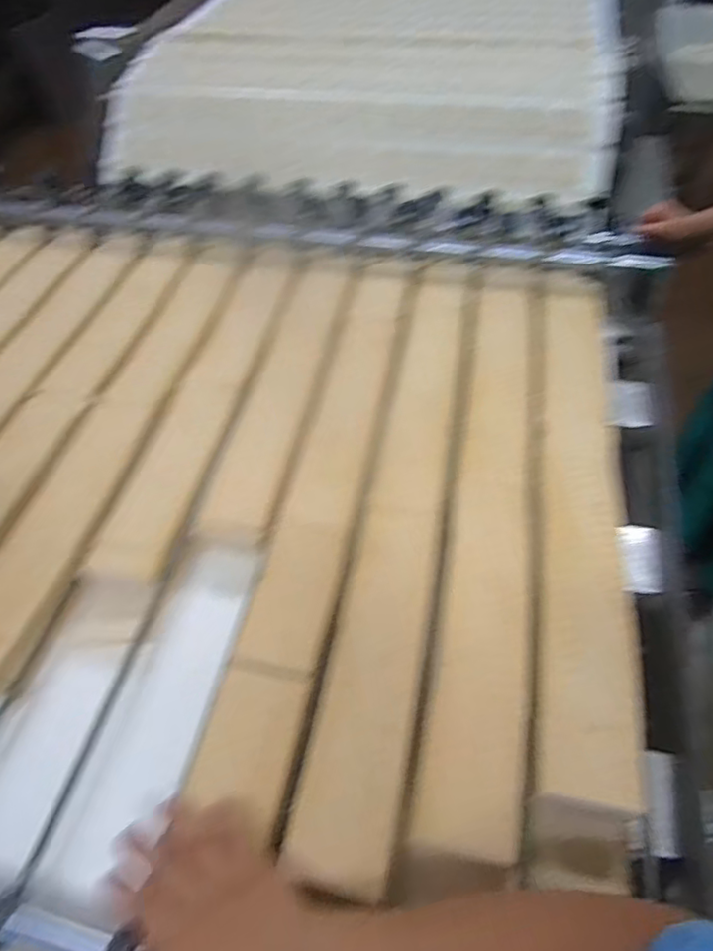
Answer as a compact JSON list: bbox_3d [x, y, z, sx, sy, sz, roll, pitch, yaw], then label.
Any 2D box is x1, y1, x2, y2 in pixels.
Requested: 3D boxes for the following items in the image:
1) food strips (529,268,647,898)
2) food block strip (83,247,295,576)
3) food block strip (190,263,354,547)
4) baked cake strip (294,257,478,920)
[{"bbox_3d":[0.232,0.028,0.624,0.097,0.048,0.673,8,53,9],"label":"food strips"},{"bbox_3d":[-0.180,-0.119,0.750,0.075,0.014,0.541,8,53,9],"label":"food block strip"},{"bbox_3d":[-0.087,-0.118,0.743,0.078,0.016,0.465,8,53,10],"label":"food block strip"},{"bbox_3d":[0.058,0.012,0.632,0.076,0.023,0.717,8,53,9],"label":"baked cake strip"}]

